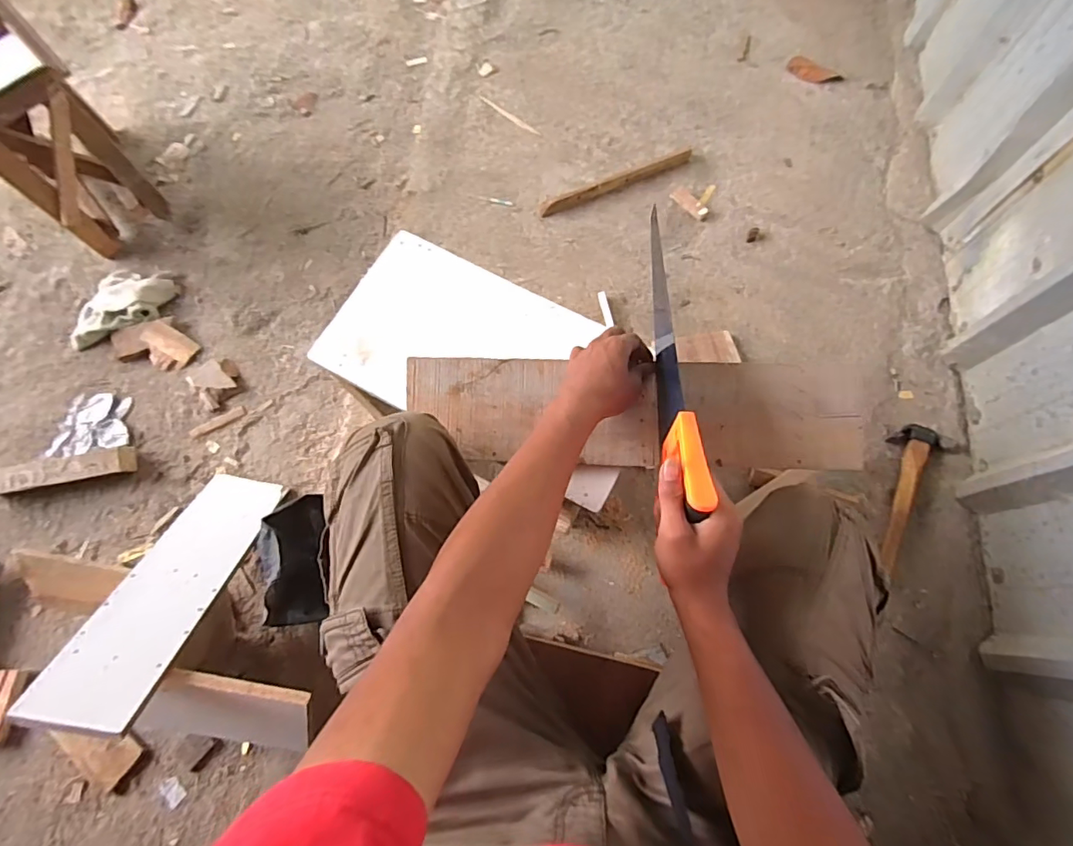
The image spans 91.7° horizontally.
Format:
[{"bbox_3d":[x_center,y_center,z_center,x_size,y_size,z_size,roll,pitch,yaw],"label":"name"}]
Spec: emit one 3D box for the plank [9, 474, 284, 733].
[{"bbox_3d":[-0.502,0.214,0.731,0.123,0.014,0.403,11,33,-4],"label":"plank"}]

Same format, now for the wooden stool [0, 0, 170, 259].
[{"bbox_3d":[-0.926,-0.544,0.972,0.210,0.328,0.377,-42,75,-13],"label":"wooden stool"}]

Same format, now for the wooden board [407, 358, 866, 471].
[{"bbox_3d":[0.106,-0.011,0.596,0.507,0.014,0.118,1,90,4],"label":"wooden board"}]

